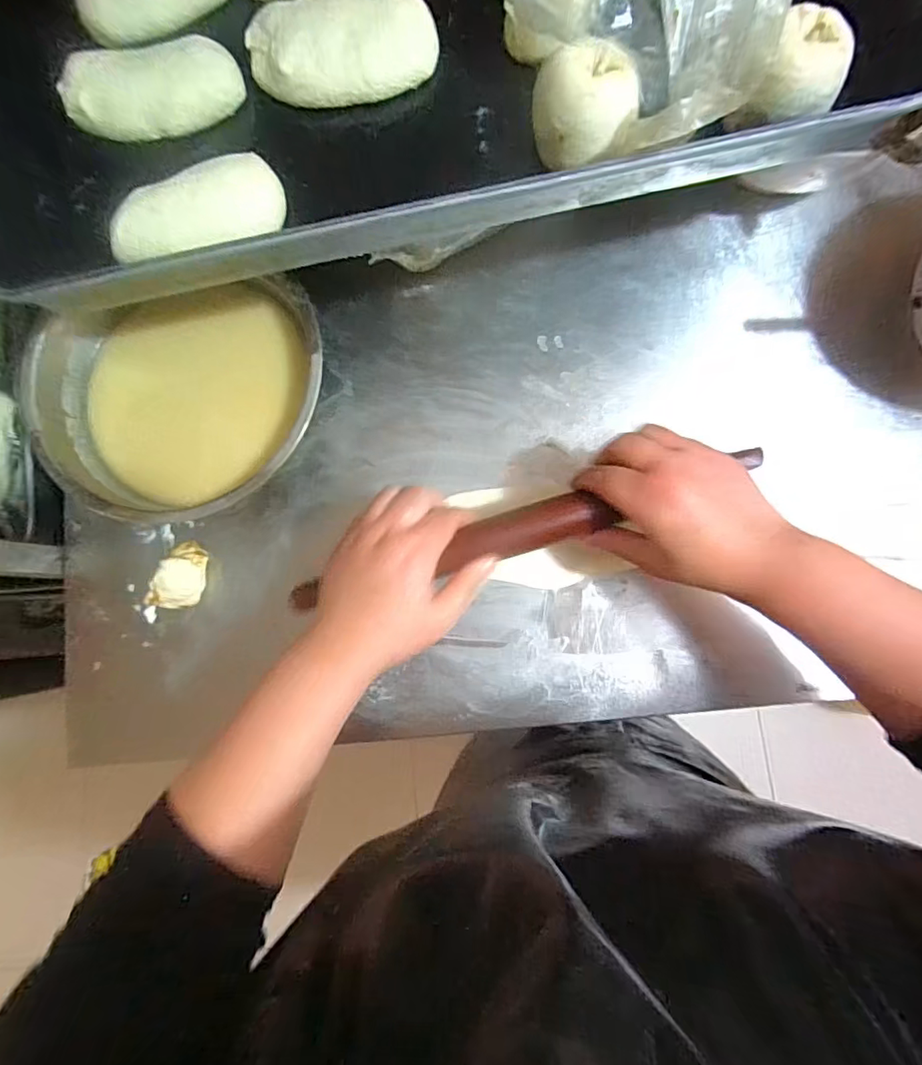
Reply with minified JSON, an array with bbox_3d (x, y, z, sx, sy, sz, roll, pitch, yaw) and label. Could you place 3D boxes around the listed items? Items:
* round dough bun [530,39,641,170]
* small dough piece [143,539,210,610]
[{"bbox_3d":[0.076,-0.260,0.325,0.061,0.037,0.057,0,83,3],"label":"round dough bun"},{"bbox_3d":[-0.228,0.036,0.431,0.031,0.026,0.054,16,84,5],"label":"small dough piece"}]

